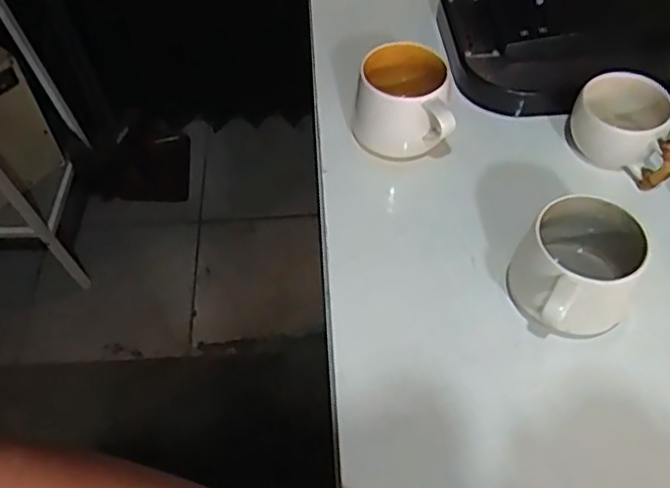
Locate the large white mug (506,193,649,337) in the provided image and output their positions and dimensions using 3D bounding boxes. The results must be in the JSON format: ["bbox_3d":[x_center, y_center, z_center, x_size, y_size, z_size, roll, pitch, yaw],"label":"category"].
[{"bbox_3d":[0.177,0.027,0.480,0.081,0.085,0.111,29,60,20],"label":"large white mug"}]

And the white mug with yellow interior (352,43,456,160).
[{"bbox_3d":[0.060,-0.122,0.584,0.086,0.074,0.085,3,54,3],"label":"white mug with yellow interior"}]

